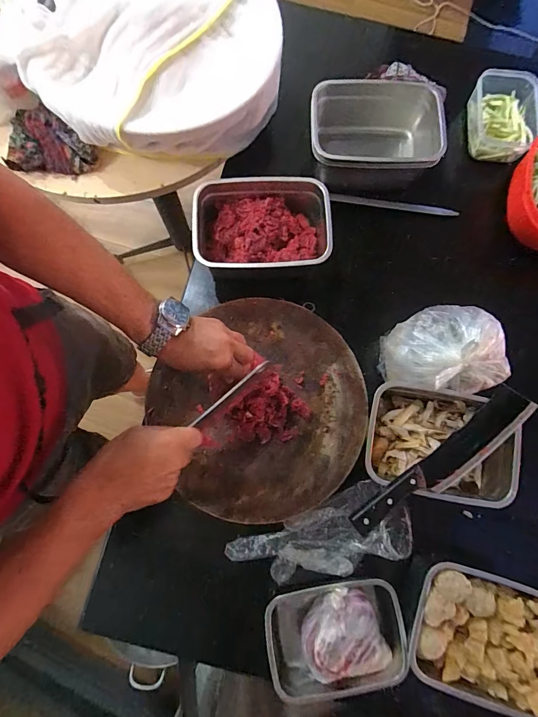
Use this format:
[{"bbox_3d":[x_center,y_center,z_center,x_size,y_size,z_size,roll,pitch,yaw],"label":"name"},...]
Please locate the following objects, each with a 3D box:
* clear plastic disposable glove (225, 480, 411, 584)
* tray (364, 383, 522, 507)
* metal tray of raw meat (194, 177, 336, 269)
[{"bbox_3d":[0.073,0.275,0.550,0.270,0.040,0.110,-18,81,-4],"label":"clear plastic disposable glove"},{"bbox_3d":[0.256,0.127,0.546,0.221,0.081,0.147,12,80,1],"label":"tray"},{"bbox_3d":[-0.012,-0.211,0.608,0.221,0.072,0.154,0,80,-1],"label":"metal tray of raw meat"}]

